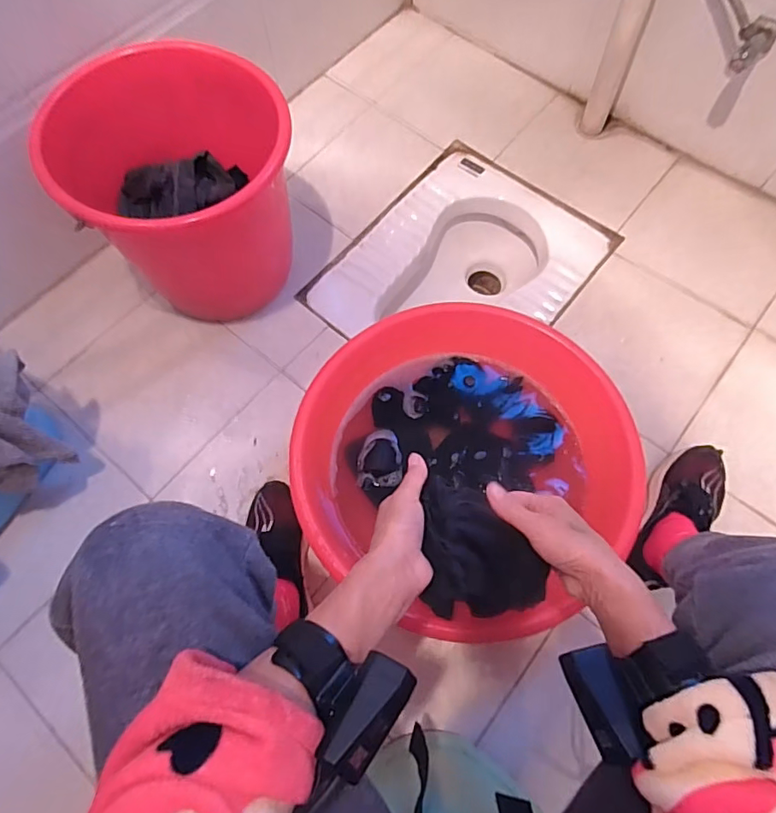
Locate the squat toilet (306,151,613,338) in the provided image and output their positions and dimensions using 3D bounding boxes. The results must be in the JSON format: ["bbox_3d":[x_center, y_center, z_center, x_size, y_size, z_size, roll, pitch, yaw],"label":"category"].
[{"bbox_3d":[0.153,-0.245,1.123,0.413,0.207,0.524,37,74,14],"label":"squat toilet"}]

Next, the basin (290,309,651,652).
[{"bbox_3d":[0.104,0.082,0.775,0.444,0.170,0.454,0,69,1],"label":"basin"}]

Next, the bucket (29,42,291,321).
[{"bbox_3d":[-0.319,-0.354,0.862,0.332,0.346,0.289,-28,71,-9],"label":"bucket"}]

